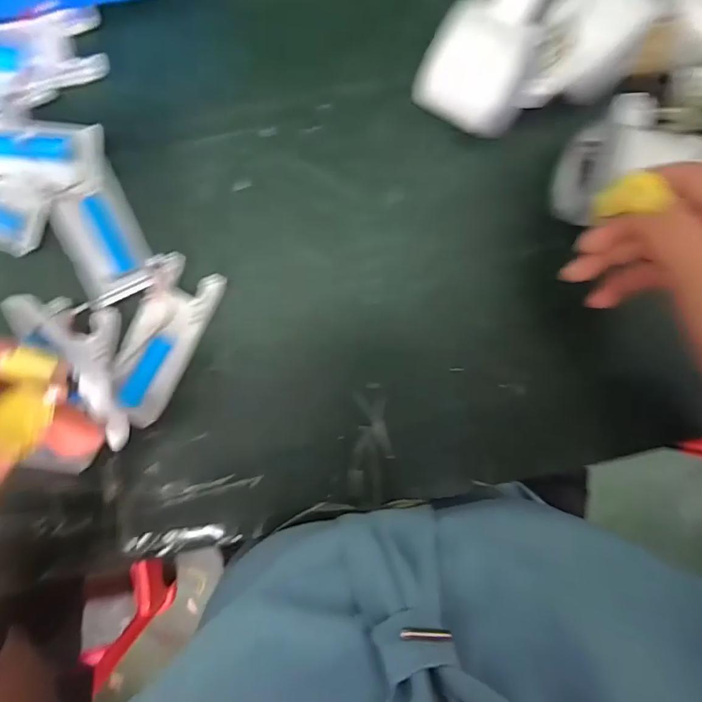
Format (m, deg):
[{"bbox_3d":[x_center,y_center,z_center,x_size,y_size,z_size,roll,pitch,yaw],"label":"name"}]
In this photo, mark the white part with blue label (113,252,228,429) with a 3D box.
[{"bbox_3d":[-0.124,-0.007,0.312,0.043,0.012,0.107,28,93,-4],"label":"white part with blue label"}]

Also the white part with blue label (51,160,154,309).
[{"bbox_3d":[-0.159,-0.070,0.308,0.048,0.010,0.072,-21,95,0],"label":"white part with blue label"}]

